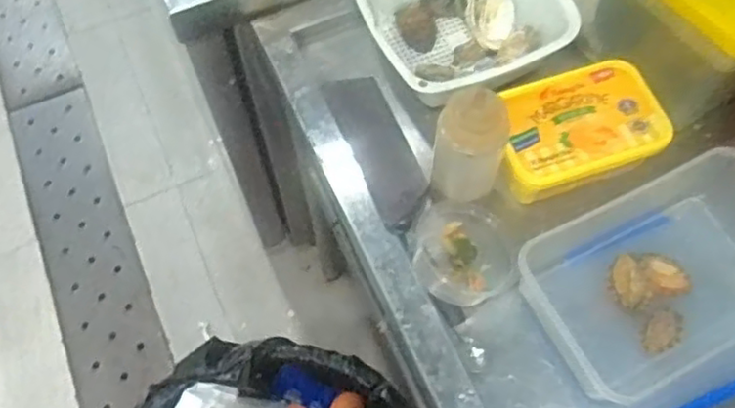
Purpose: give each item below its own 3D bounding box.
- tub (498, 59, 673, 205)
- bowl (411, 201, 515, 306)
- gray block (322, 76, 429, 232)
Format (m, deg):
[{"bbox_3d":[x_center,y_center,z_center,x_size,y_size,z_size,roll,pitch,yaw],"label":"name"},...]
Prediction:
[{"bbox_3d":[0.219,-0.075,0.722,0.176,0.060,0.126,-18,64,-9],"label":"tub"},{"bbox_3d":[0.097,0.047,0.679,0.101,0.055,0.098,0,62,0],"label":"bowl"},{"bbox_3d":[0.014,-0.063,0.752,0.065,0.024,0.186,-20,64,-10],"label":"gray block"}]

